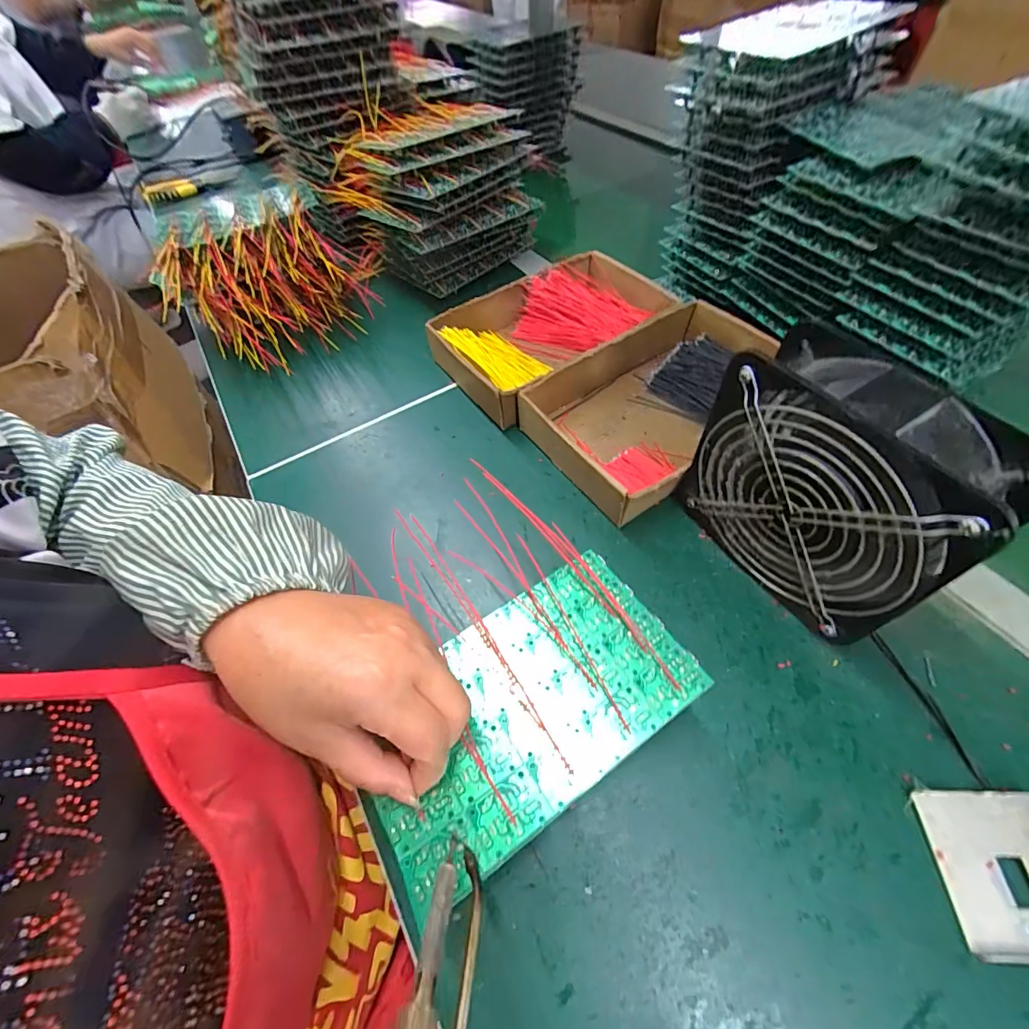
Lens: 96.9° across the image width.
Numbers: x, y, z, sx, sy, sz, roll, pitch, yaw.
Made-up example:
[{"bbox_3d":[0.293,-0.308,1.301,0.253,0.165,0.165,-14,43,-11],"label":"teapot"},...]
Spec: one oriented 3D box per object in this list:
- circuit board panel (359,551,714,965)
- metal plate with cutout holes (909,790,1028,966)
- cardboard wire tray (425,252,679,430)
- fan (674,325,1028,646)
[{"bbox_3d":[0.003,0.103,0.246,0.181,0.004,0.102,-32,59,-16],"label":"circuit board panel"},{"bbox_3d":[0.255,0.183,0.234,0.064,0.011,0.070,-2,56,4],"label":"metal plate with cutout holes"},{"bbox_3d":[0.039,-0.196,0.486,0.239,0.045,0.156,-31,59,-17],"label":"cardboard wire tray"},{"bbox_3d":[0.194,-0.012,0.287,0.063,0.152,0.150,-29,58,-14],"label":"fan"}]

